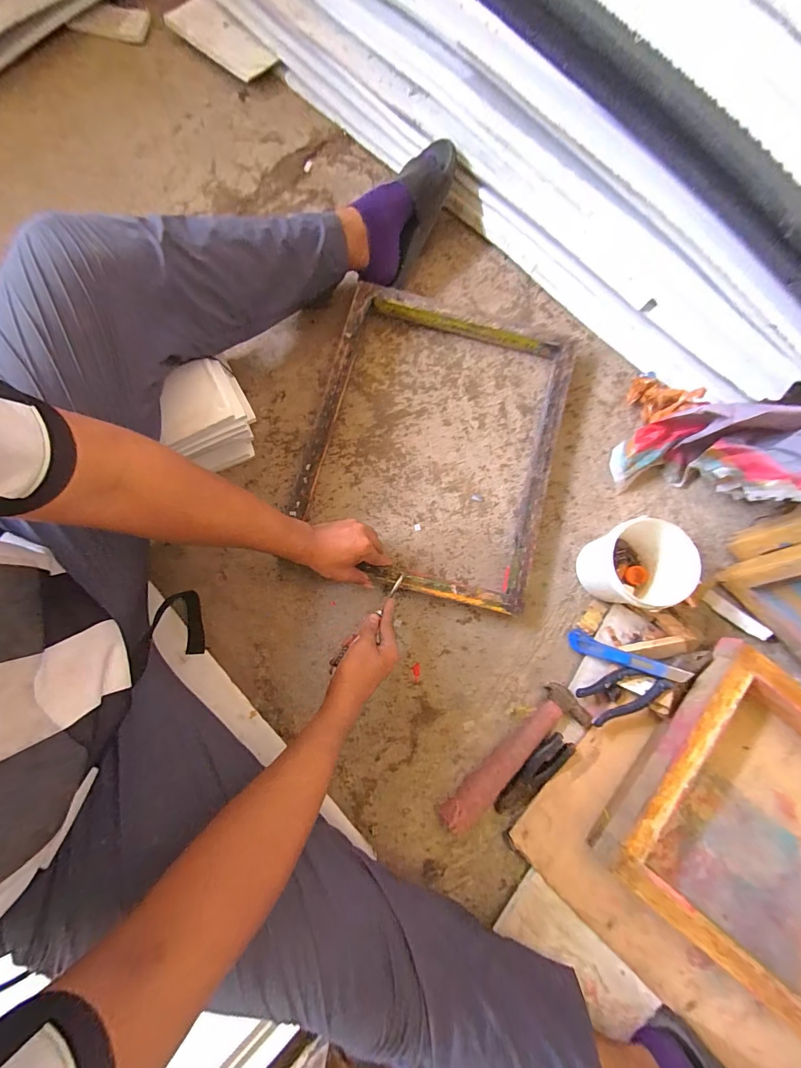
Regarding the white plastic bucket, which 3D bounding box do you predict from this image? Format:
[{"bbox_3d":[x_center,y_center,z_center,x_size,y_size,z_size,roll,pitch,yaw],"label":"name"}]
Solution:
[{"bbox_3d":[0.356,0.048,0.586,0.116,0.129,0.122,-19,81,-6],"label":"white plastic bucket"}]

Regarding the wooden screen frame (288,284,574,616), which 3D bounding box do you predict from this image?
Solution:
[{"bbox_3d":[0.052,-0.148,0.625,0.389,0.060,0.478,14,80,2],"label":"wooden screen frame"}]

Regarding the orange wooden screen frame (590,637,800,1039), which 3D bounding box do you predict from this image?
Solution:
[{"bbox_3d":[0.554,0.436,0.525,0.460,0.088,0.369,39,82,6],"label":"orange wooden screen frame"}]

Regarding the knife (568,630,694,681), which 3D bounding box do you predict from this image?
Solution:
[{"bbox_3d":[0.348,0.191,0.590,0.162,0.010,0.031,14,78,35],"label":"knife"}]

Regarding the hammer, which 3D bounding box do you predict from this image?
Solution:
[{"bbox_3d":[0.169,0.342,0.573,0.270,0.035,0.073,-39,83,-8],"label":"hammer"}]

